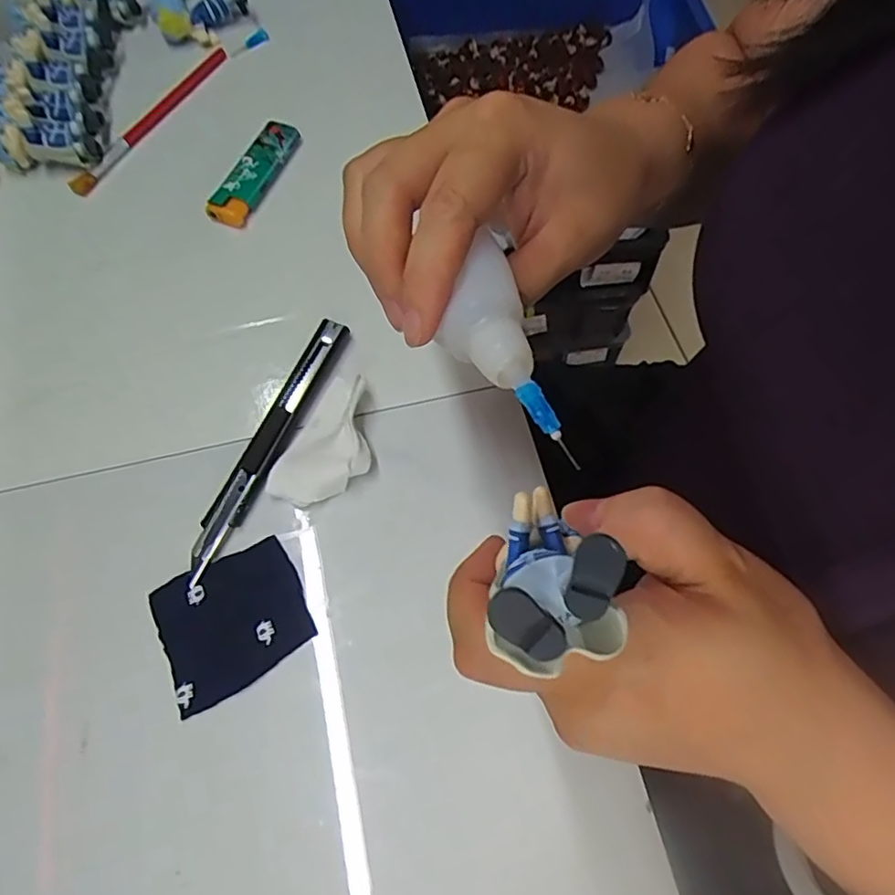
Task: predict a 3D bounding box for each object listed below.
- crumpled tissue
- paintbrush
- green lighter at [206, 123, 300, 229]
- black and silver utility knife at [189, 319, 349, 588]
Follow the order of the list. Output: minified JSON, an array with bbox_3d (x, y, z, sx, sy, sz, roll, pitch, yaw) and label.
[{"bbox_3d":[-0.055,-0.003,0.291,0.040,0.017,0.066,20,67,9],"label":"crumpled tissue"},{"bbox_3d":[-0.193,-0.218,0.395,0.010,0.014,0.149,27,68,12],"label":"paintbrush"},{"bbox_3d":[-0.118,-0.169,0.372,0.022,0.015,0.080,20,67,9],"label":"green lighter"},{"bbox_3d":[-0.087,-0.004,0.294,0.015,0.011,0.141,22,67,10],"label":"black and silver utility knife"}]

